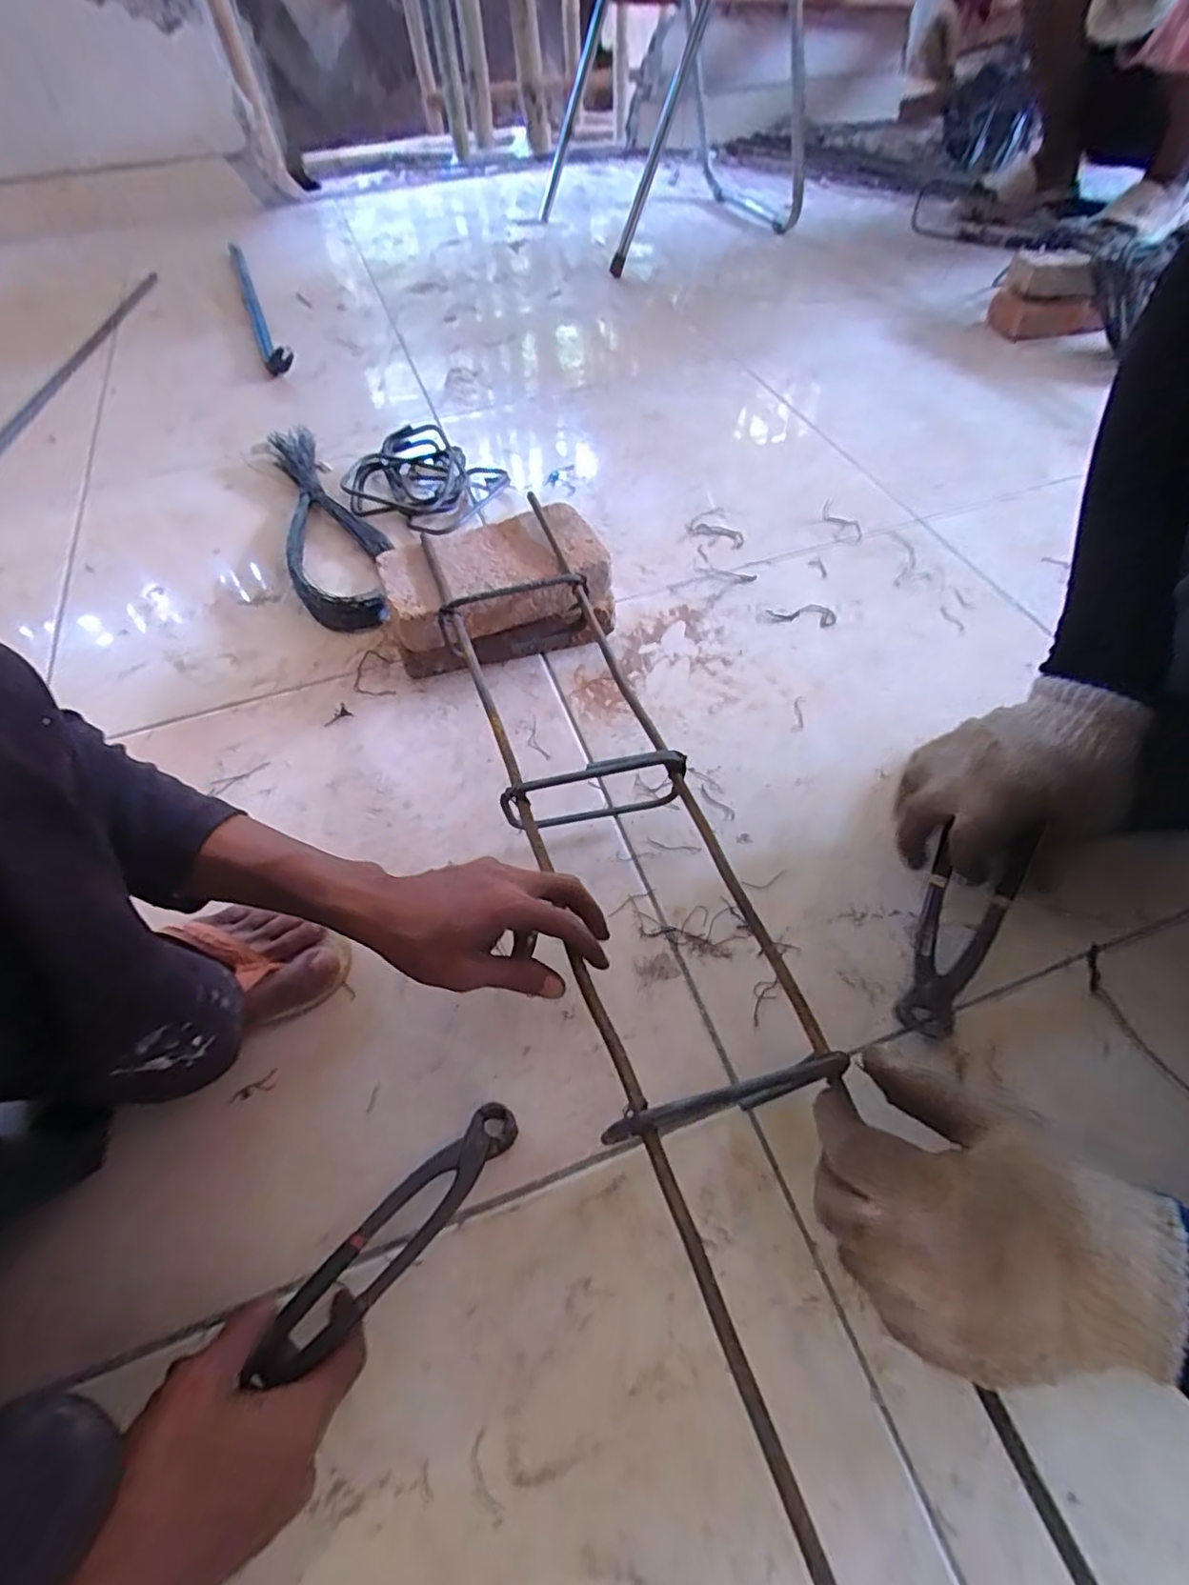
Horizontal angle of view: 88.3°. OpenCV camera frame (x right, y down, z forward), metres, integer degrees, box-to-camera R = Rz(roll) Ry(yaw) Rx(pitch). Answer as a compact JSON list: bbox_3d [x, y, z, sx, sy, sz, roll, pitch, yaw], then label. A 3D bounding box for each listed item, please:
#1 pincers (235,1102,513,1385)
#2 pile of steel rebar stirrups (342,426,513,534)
[{"bbox_3d":[-0.111,0.248,0.352,0.033,0.019,0.164,38,50,22],"label":"pincers"},{"bbox_3d":[-0.227,-0.408,0.799,0.167,0.040,0.174,35,65,23],"label":"pile of steel rebar stirrups"}]

